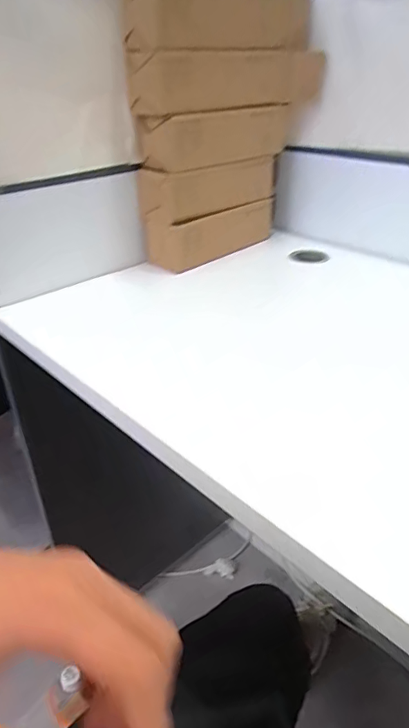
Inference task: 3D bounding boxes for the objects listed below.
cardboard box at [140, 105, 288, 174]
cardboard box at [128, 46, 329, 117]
[{"bbox_3d":[0.021,-0.321,0.687,0.082,0.063,0.232,22,38,35],"label":"cardboard box"},{"bbox_3d":[0.038,-0.374,0.644,0.275,0.064,0.079,-24,37,-33],"label":"cardboard box"}]

